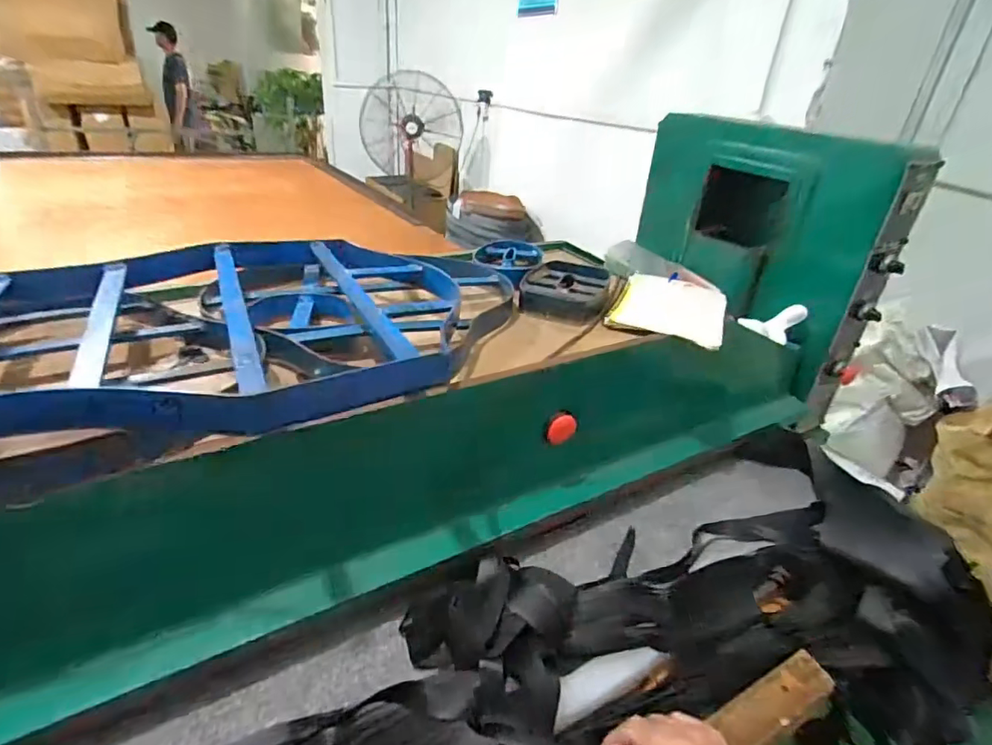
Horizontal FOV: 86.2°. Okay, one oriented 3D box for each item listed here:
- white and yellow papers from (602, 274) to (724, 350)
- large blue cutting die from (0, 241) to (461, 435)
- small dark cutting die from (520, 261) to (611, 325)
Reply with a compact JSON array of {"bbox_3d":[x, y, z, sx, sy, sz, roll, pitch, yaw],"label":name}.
[{"bbox_3d":[0.244,-0.093,0.744,0.144,0.019,0.216,15,30,18],"label":"white and yellow papers"},{"bbox_3d":[-0.304,-0.061,0.556,0.518,0.057,0.375,-8,31,-21],"label":"large blue cutting die"},{"bbox_3d":[0.098,-0.118,0.752,0.113,0.034,0.149,11,29,11],"label":"small dark cutting die"}]

